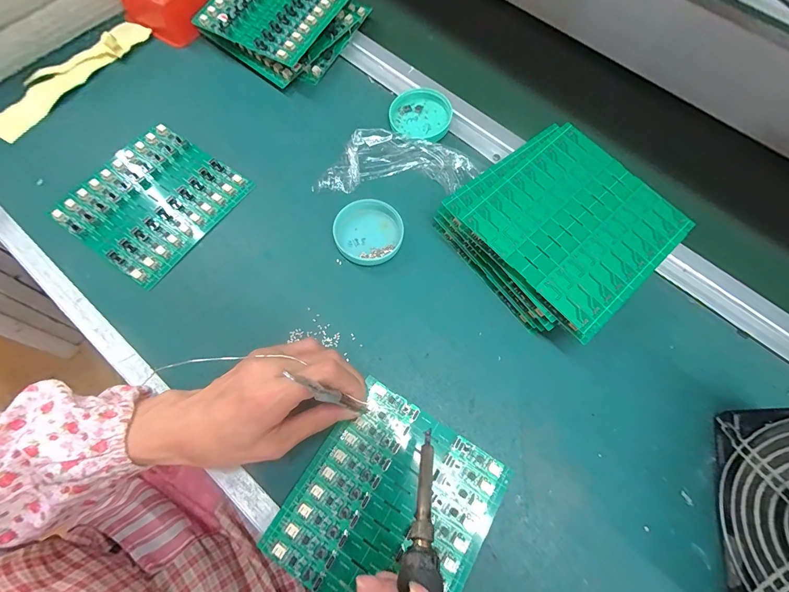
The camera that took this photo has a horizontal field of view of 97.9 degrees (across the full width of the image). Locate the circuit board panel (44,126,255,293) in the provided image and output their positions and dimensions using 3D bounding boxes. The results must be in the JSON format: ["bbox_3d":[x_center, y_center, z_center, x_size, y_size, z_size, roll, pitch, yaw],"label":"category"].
[{"bbox_3d":[-0.233,-0.094,0.333,0.128,0.008,0.138,33,73,9],"label":"circuit board panel"}]

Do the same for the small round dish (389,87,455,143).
[{"bbox_3d":[0.027,-0.196,0.372,0.068,0.014,0.067,1,71,-2],"label":"small round dish"}]

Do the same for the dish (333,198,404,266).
[{"bbox_3d":[-0.024,-0.061,0.326,0.062,0.013,0.062,1,71,-2],"label":"dish"}]

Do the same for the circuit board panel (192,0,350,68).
[{"bbox_3d":[-0.133,-0.332,0.388,0.134,0.013,0.136,26,76,7],"label":"circuit board panel"}]

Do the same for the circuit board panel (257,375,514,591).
[{"bbox_3d":[-0.002,0.157,0.252,0.133,0.009,0.140,32,73,9],"label":"circuit board panel"}]

